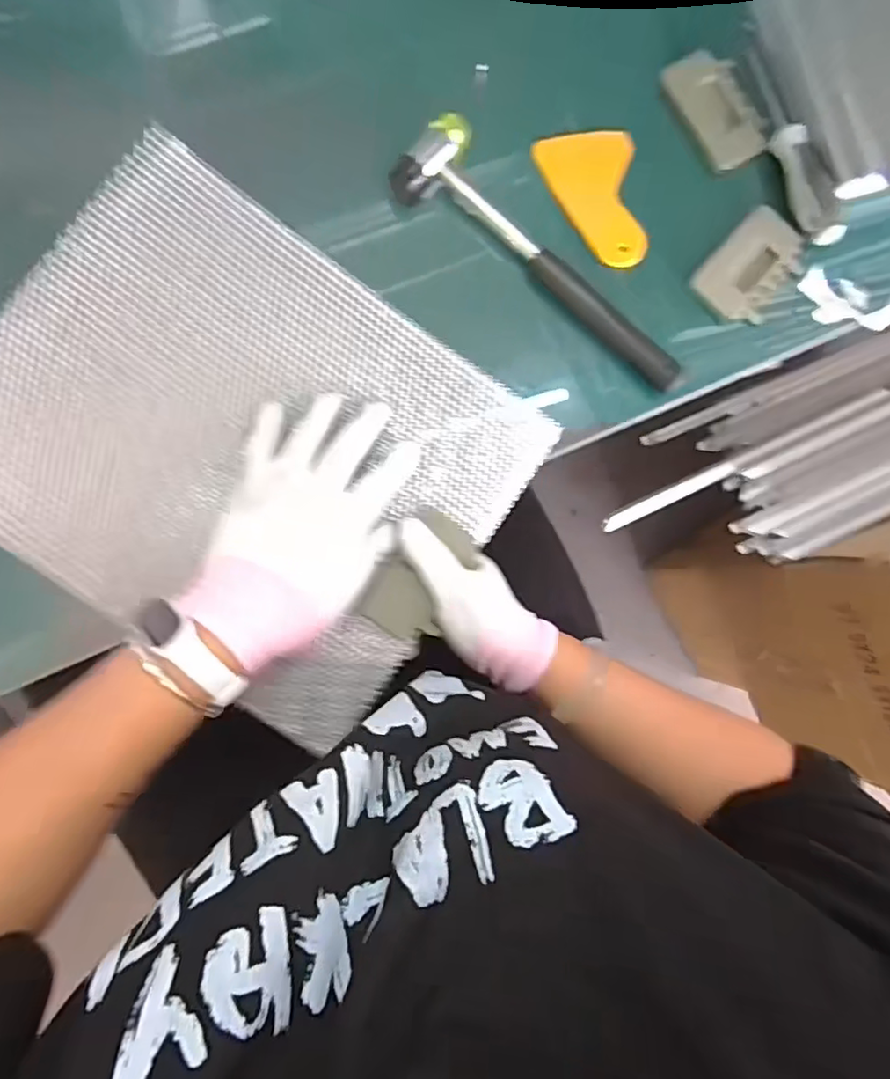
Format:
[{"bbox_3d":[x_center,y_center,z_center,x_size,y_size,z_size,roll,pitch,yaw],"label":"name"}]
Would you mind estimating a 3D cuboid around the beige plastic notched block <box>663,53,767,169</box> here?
[{"bbox_3d":[0.203,-0.319,0.453,0.055,0.015,0.085,-26,89,-6],"label":"beige plastic notched block"}]

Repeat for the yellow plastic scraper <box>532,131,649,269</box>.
[{"bbox_3d":[0.107,-0.245,0.440,0.070,0.011,0.096,-8,87,-5],"label":"yellow plastic scraper"}]

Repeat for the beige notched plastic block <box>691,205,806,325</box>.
[{"bbox_3d":[0.226,-0.199,0.441,0.055,0.018,0.083,42,84,-1],"label":"beige notched plastic block"}]

